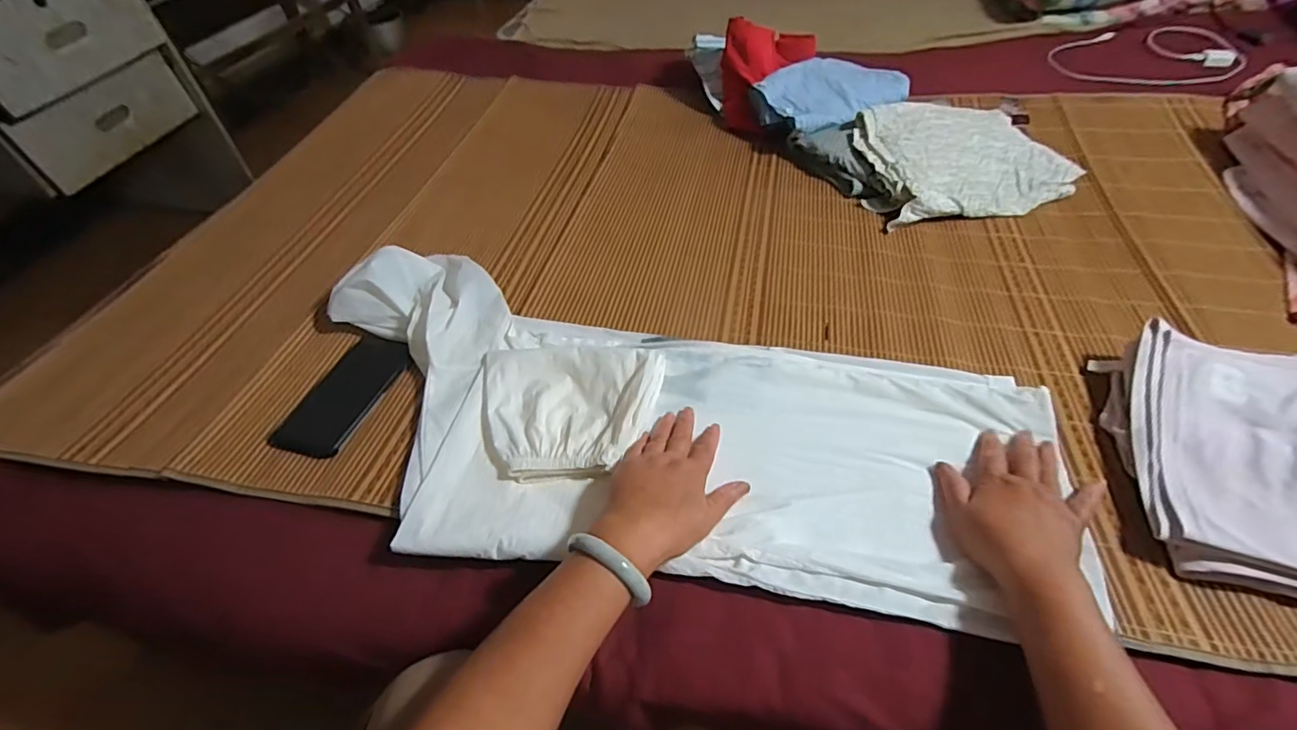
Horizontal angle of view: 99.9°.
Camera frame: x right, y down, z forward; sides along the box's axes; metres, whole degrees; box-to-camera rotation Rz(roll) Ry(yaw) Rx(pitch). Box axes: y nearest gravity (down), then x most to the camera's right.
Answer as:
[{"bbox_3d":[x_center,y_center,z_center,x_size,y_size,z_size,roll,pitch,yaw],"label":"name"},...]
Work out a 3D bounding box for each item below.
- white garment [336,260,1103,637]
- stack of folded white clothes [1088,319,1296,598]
[{"bbox_3d":[-0.010,0.059,0.544,0.763,0.040,0.324,13,52,11],"label":"white garment"},{"bbox_3d":[0.552,0.077,0.490,0.202,0.068,0.275,13,51,15],"label":"stack of folded white clothes"}]

